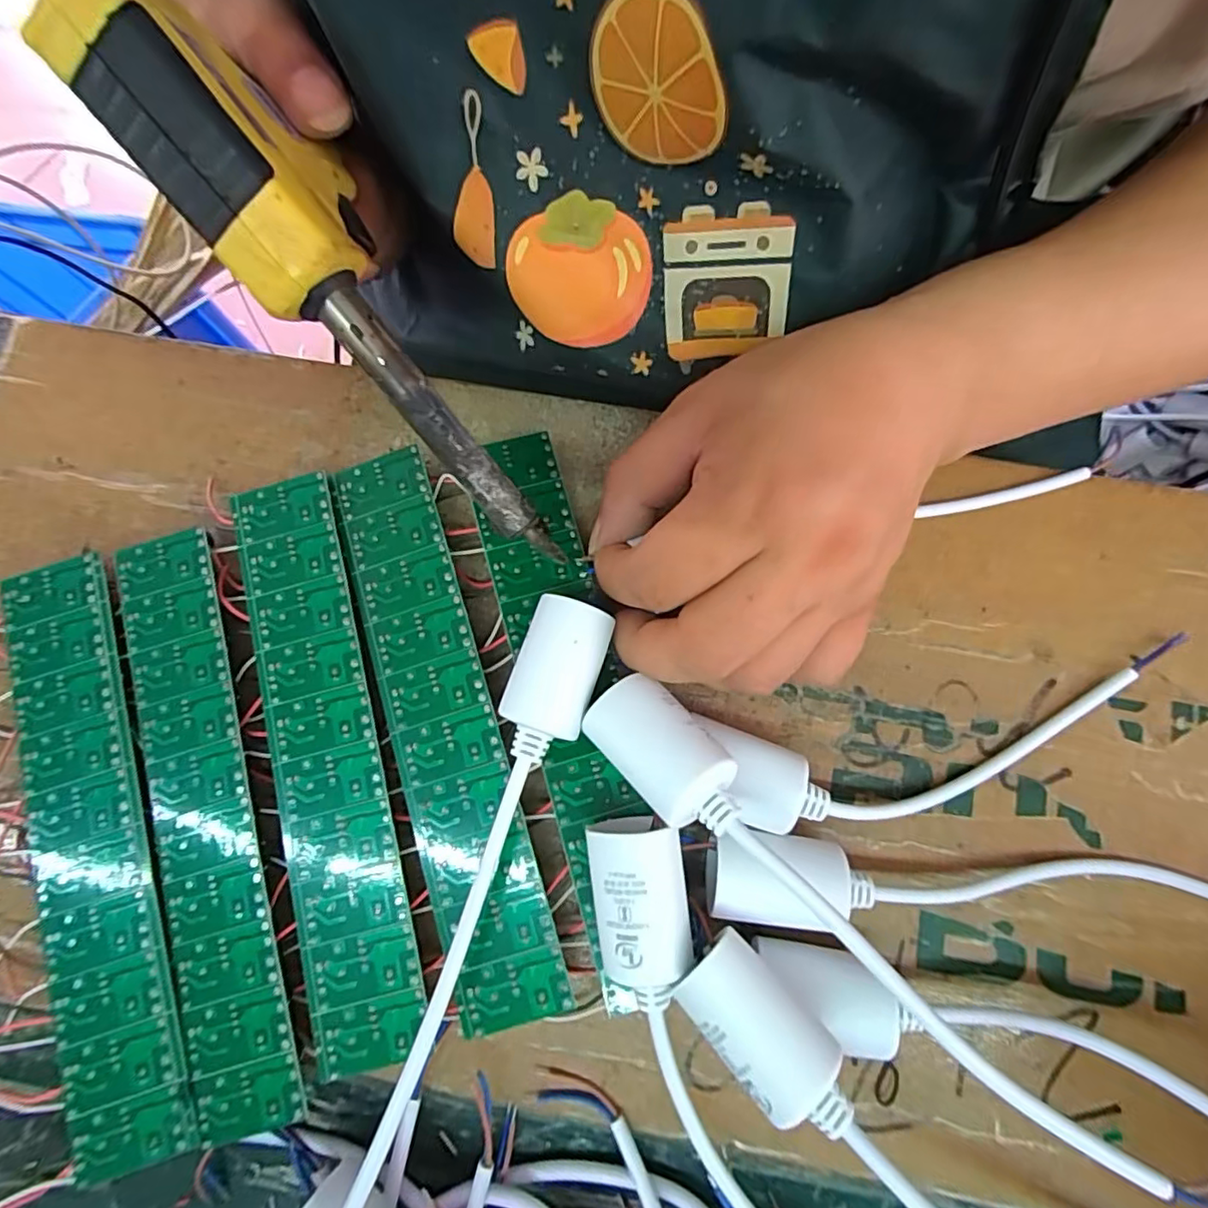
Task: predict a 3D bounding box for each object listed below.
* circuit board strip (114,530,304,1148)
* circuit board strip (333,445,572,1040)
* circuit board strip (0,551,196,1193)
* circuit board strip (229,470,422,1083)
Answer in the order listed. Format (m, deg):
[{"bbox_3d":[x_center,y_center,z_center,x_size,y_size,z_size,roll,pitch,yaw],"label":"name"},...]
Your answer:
[{"bbox_3d":[-0.139,0.071,0.208,0.037,0.004,0.198,-17,79,1],"label":"circuit board strip"},{"bbox_3d":[-0.058,0.040,0.212,0.040,0.004,0.199,-19,80,3],"label":"circuit board strip"},{"bbox_3d":[-0.176,0.082,0.213,0.037,0.020,0.199,-18,80,-2],"label":"circuit board strip"},{"bbox_3d":[-0.098,0.051,0.209,0.039,0.004,0.198,-15,80,-2],"label":"circuit board strip"}]

